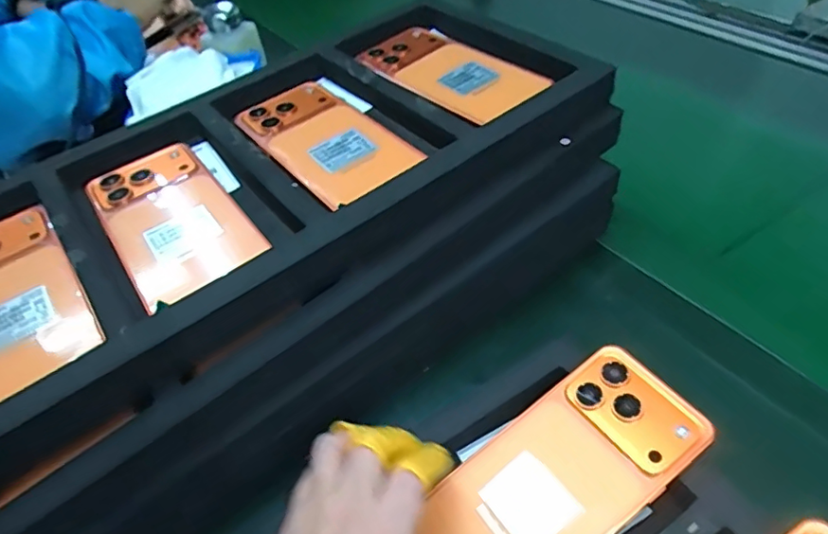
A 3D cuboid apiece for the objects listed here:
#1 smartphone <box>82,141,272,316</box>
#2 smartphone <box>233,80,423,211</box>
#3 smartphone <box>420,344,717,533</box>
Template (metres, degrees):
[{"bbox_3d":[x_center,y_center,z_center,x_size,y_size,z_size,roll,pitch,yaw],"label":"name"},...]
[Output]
[{"bbox_3d":[-0.160,-0.035,0.360,0.078,0.012,0.137,-31,49,-21],"label":"smartphone"},{"bbox_3d":[-0.062,-0.094,0.395,0.082,0.016,0.161,-31,49,-21],"label":"smartphone"},{"bbox_3d":[0.079,0.112,0.298,0.157,0.006,0.076,-36,51,-10],"label":"smartphone"}]

